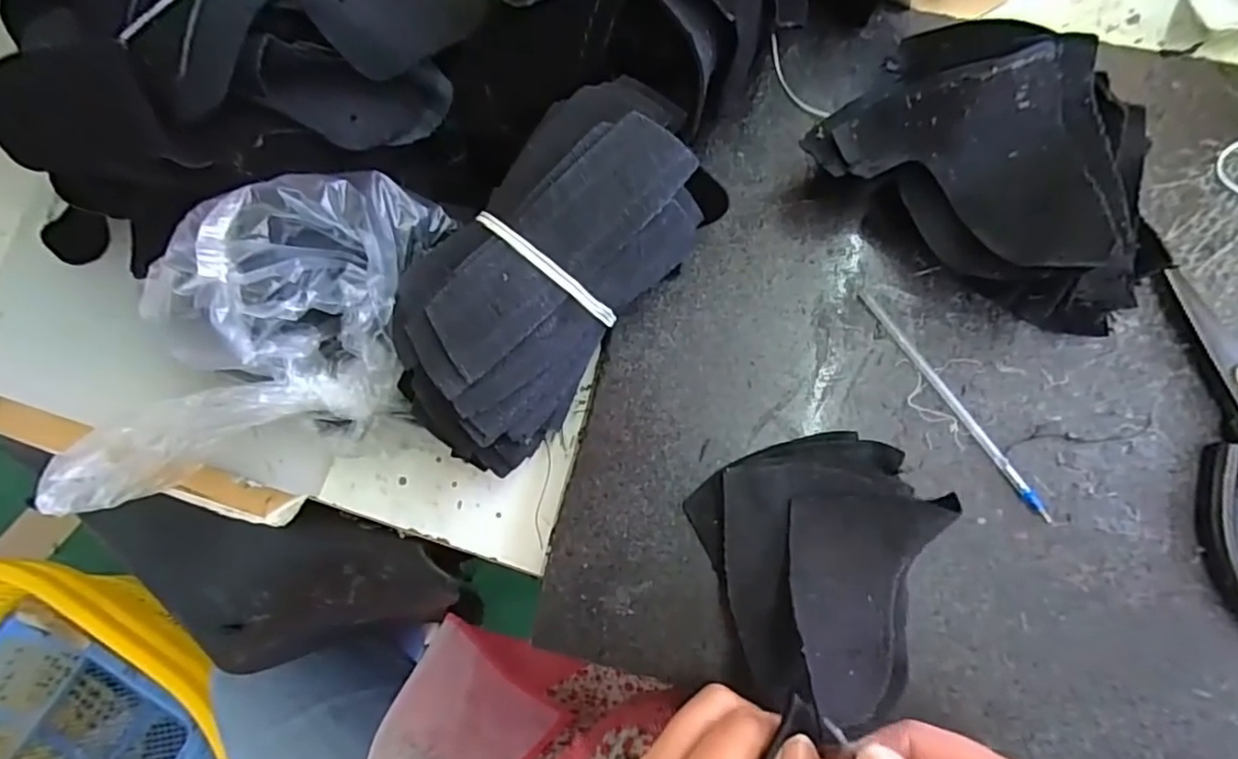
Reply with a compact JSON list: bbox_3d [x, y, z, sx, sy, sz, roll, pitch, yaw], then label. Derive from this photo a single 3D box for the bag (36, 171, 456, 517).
[{"bbox_3d":[-0.148,-0.013,0.241,0.177,0.089,0.078,-26,80,0],"label":"bag"}]

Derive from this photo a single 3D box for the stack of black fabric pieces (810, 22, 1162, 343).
[{"bbox_3d":[0.165,-0.090,0.263,0.145,0.069,0.094,39,87,9],"label":"stack of black fabric pieces"}]

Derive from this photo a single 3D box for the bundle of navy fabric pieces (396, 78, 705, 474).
[{"bbox_3d":[-0.030,-0.042,0.272,0.071,0.072,0.158,39,87,9],"label":"bundle of navy fabric pieces"}]

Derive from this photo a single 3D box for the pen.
[{"bbox_3d":[0.151,0.010,0.283,0.007,0.004,0.125,-36,81,0],"label":"pen"}]

